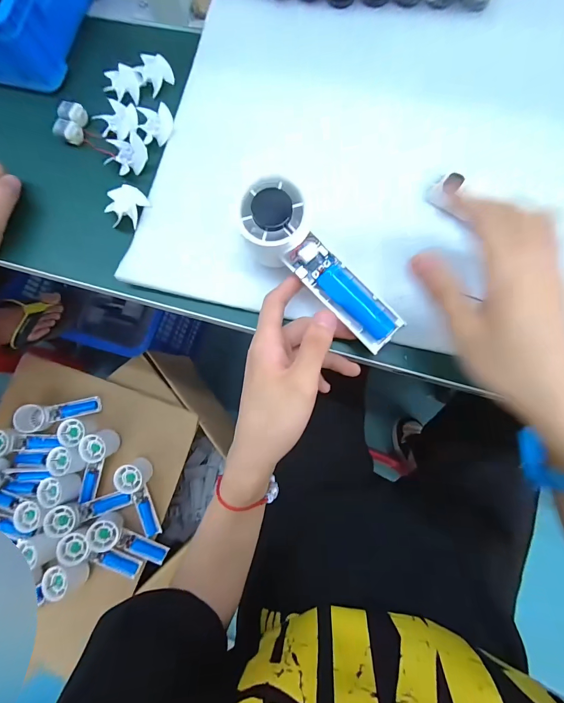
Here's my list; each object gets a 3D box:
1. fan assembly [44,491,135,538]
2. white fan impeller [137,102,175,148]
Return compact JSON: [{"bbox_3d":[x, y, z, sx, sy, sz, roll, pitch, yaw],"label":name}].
[{"bbox_3d":[-0.398,0.332,0.675,0.160,0.053,0.054,-13,81,-21],"label":"fan assembly"},{"bbox_3d":[-0.125,-0.226,0.324,0.032,0.010,0.040,-13,78,2],"label":"white fan impeller"}]

